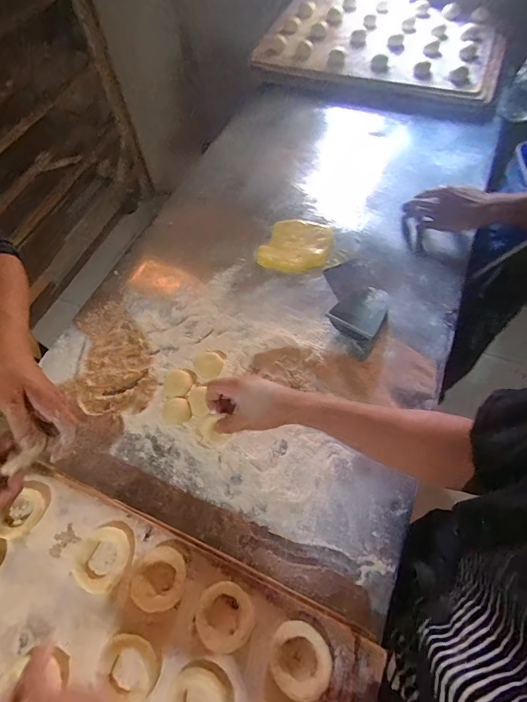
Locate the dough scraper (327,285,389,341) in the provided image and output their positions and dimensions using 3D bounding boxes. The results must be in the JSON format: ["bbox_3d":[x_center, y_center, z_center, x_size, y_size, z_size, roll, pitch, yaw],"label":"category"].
[{"bbox_3d":[0.171,-0.076,0.653,0.082,0.035,0.117,31,68,18],"label":"dough scraper"}]

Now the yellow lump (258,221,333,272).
[{"bbox_3d":[0.065,-0.209,0.748,0.132,0.022,0.120,13,63,10],"label":"yellow lump"}]

